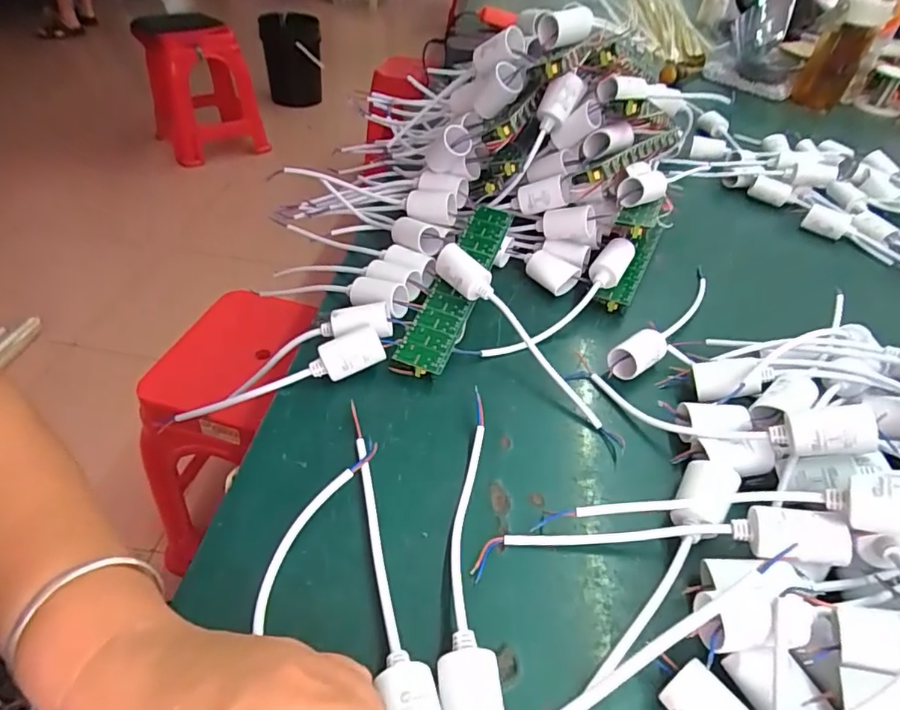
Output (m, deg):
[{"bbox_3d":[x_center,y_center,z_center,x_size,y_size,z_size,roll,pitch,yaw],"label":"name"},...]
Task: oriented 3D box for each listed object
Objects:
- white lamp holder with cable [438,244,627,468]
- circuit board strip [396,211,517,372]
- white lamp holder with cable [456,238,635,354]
[{"bbox_3d":[0.062,-0.010,0.417,0.028,0.032,0.205,-30,70,-30],"label":"white lamp holder with cable"},{"bbox_3d":[0.009,-0.065,0.458,0.039,0.008,0.204,17,52,11],"label":"circuit board strip"},{"bbox_3d":[0.090,-0.041,0.453,0.190,0.026,0.029,-36,57,-19],"label":"white lamp holder with cable"}]

